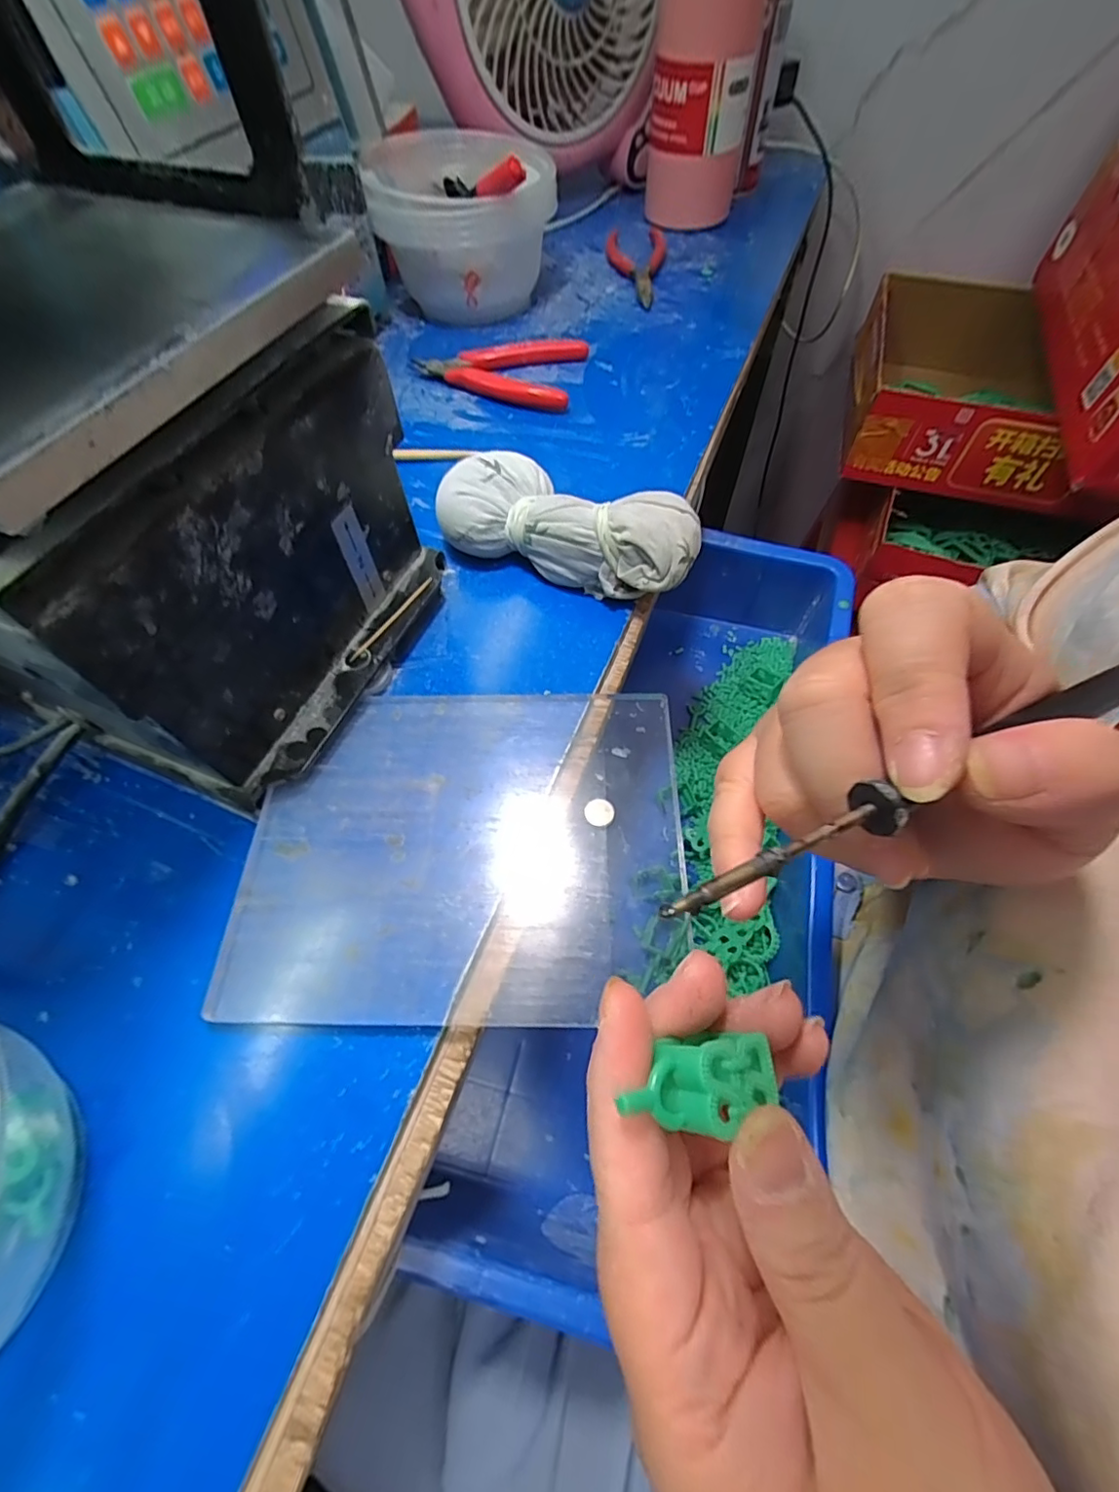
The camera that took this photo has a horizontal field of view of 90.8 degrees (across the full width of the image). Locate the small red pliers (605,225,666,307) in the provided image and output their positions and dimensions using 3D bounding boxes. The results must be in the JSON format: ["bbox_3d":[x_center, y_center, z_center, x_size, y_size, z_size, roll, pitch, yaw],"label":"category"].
[{"bbox_3d":[0.064,-0.413,0.470,0.050,0.014,0.145,5,61,4],"label":"small red pliers"}]

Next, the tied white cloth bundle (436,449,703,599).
[{"bbox_3d":[0.006,-0.115,0.284,0.132,0.043,0.058,18,62,11],"label":"tied white cloth bundle"}]

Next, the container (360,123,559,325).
[{"bbox_3d":[-0.068,-0.380,0.413,0.126,0.086,0.127,1,60,2],"label":"container"}]

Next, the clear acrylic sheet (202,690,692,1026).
[{"bbox_3d":[-0.037,0.035,0.221,0.165,0.007,0.134,1,61,2],"label":"clear acrylic sheet"}]

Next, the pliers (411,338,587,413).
[{"bbox_3d":[-0.045,-0.268,0.392,0.117,0.015,0.074,10,61,7],"label":"pliers"}]

